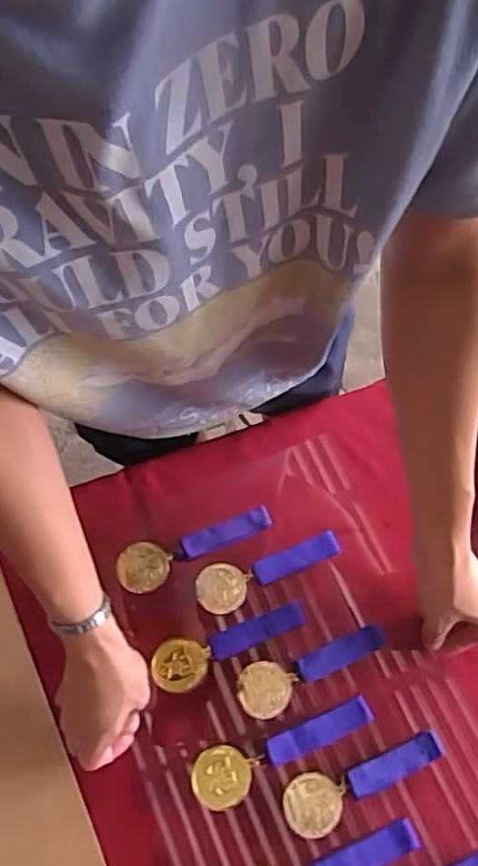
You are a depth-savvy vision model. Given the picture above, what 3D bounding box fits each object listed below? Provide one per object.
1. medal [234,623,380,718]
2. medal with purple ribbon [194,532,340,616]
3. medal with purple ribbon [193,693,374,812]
[{"bbox_3d":[0.070,0.226,0.597,0.145,0.010,0.047,-16,64,-9],"label":"medal"},{"bbox_3d":[0.028,0.133,0.635,0.149,0.013,0.045,-24,66,-12],"label":"medal with purple ribbon"},{"bbox_3d":[0.041,0.287,0.566,0.168,0.012,0.048,-16,57,-8],"label":"medal with purple ribbon"}]

